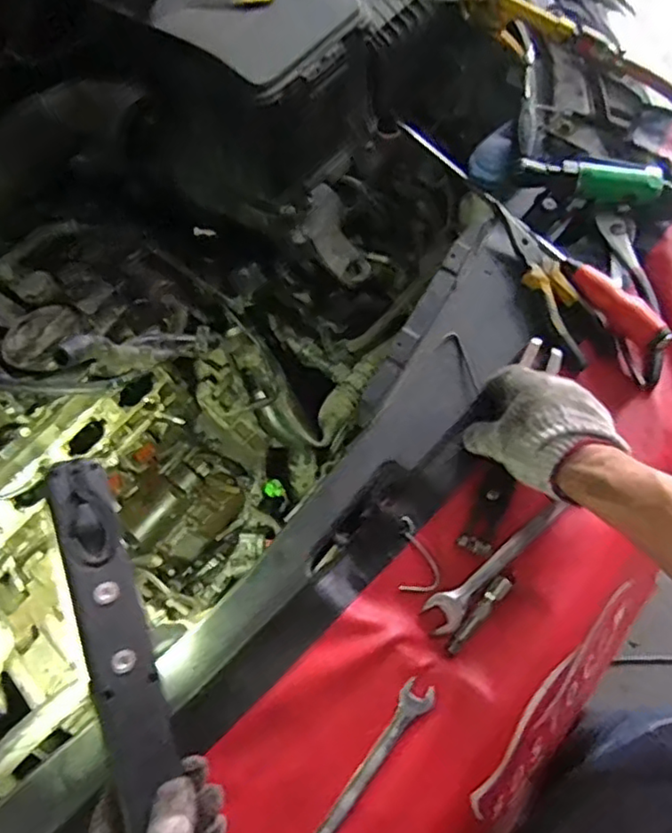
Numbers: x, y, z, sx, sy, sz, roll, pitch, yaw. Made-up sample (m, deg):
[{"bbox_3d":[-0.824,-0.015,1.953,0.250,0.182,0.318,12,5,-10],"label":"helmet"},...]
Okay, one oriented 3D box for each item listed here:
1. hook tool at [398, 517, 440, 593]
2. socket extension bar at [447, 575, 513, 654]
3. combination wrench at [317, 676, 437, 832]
[{"bbox_3d":[0.073,0.119,0.541,0.033,0.011,0.061,2,64,5],"label":"hook tool"},{"bbox_3d":[0.118,0.164,0.524,0.015,0.008,0.075,39,72,20],"label":"socket extension bar"},{"bbox_3d":[0.018,0.271,0.476,0.026,0.007,0.165,37,72,20],"label":"combination wrench"}]

